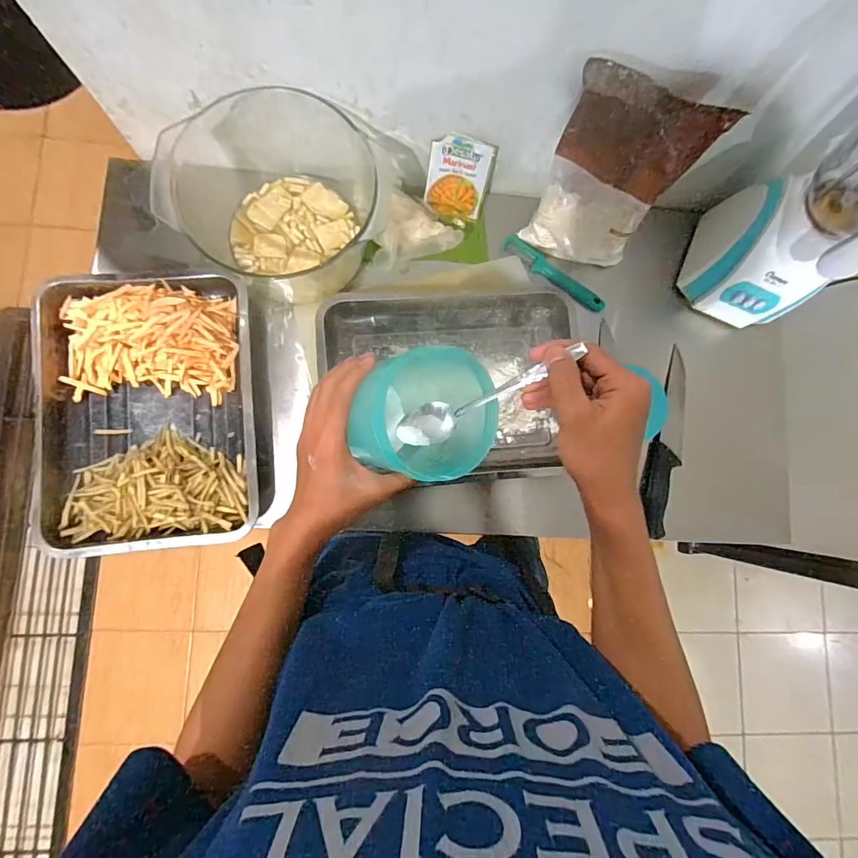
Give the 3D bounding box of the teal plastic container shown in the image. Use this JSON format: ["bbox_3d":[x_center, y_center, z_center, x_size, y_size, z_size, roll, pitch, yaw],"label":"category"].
[{"bbox_3d":[-0.005,-0.009,0.419,0.123,0.089,0.104,13,83,-5],"label":"teal plastic container"}]

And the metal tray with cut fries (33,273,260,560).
[{"bbox_3d":[-0.358,-0.026,0.580,0.260,0.049,0.347,-5,85,-7],"label":"metal tray with cut fries"}]

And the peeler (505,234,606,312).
[{"bbox_3d":[0.184,-0.227,0.665,0.173,0.020,0.028,39,82,-1],"label":"peeler"}]

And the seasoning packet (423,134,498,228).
[{"bbox_3d":[0.042,-0.342,0.621,0.086,0.115,0.017,9,57,-3],"label":"seasoning packet"}]

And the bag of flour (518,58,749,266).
[{"bbox_3d":[0.219,-0.300,0.552,0.155,0.224,0.082,23,82,-3],"label":"bag of flour"}]

